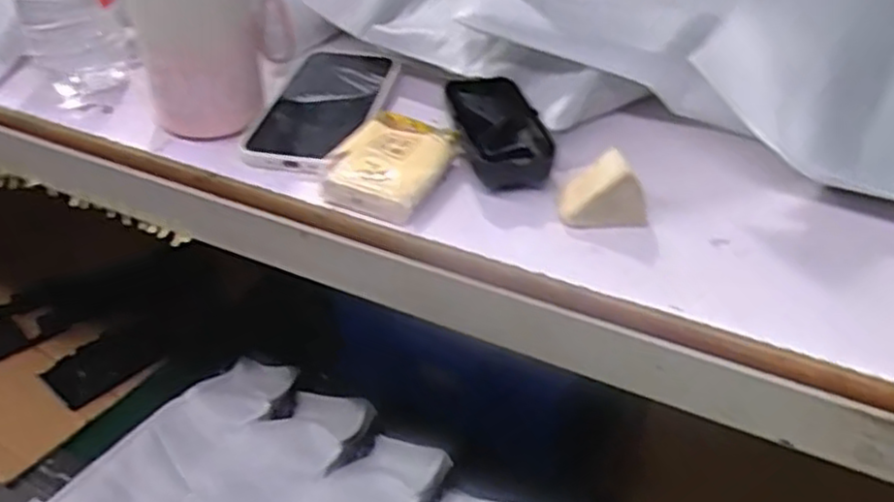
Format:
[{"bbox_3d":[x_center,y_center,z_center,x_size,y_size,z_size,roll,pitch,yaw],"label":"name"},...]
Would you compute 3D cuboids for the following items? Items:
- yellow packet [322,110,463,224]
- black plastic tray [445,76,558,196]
[{"bbox_3d":[-0.032,-0.051,0.431,0.054,0.028,0.072,18,40,20],"label":"yellow packet"},{"bbox_3d":[0.031,-0.077,0.463,0.049,0.026,0.101,-6,38,-9],"label":"black plastic tray"}]

